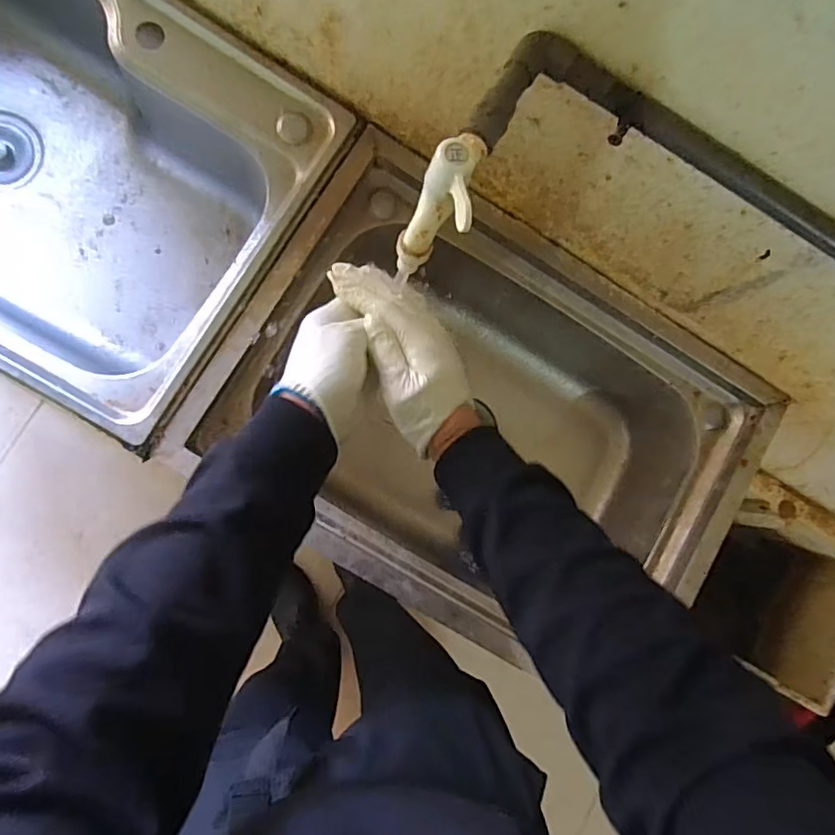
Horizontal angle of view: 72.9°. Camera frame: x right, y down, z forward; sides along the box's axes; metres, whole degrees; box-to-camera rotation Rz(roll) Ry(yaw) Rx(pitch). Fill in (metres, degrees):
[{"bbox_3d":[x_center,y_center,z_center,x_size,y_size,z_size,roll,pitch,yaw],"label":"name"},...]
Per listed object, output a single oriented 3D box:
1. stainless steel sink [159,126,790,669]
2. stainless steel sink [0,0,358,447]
[{"bbox_3d":[0.079,0.015,0.751,0.602,0.219,0.434,31,82,-6],"label":"stainless steel sink"},{"bbox_3d":[-0.476,-0.324,0.678,0.676,0.198,0.431,31,82,-6],"label":"stainless steel sink"}]

